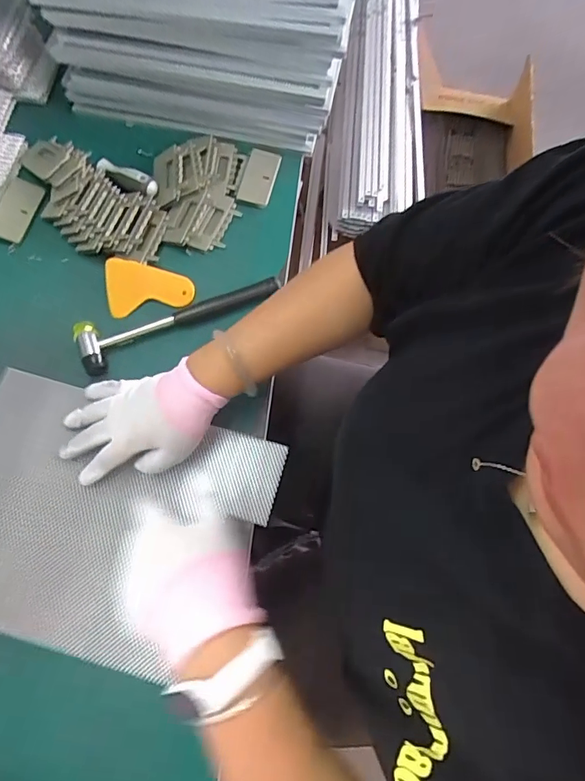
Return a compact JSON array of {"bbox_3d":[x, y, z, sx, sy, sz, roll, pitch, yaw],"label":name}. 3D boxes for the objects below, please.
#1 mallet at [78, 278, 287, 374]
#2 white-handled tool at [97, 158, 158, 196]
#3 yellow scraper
[{"bbox_3d":[-0.136,-0.093,0.558,0.239,0.031,0.060,-27,75,-11],"label":"mallet"},{"bbox_3d":[-0.215,-0.275,0.603,0.086,0.019,0.023,25,72,6],"label":"white-handled tool"},{"bbox_3d":[-0.174,-0.130,0.570,0.102,0.011,0.067,-6,95,-5],"label":"yellow scraper"}]

